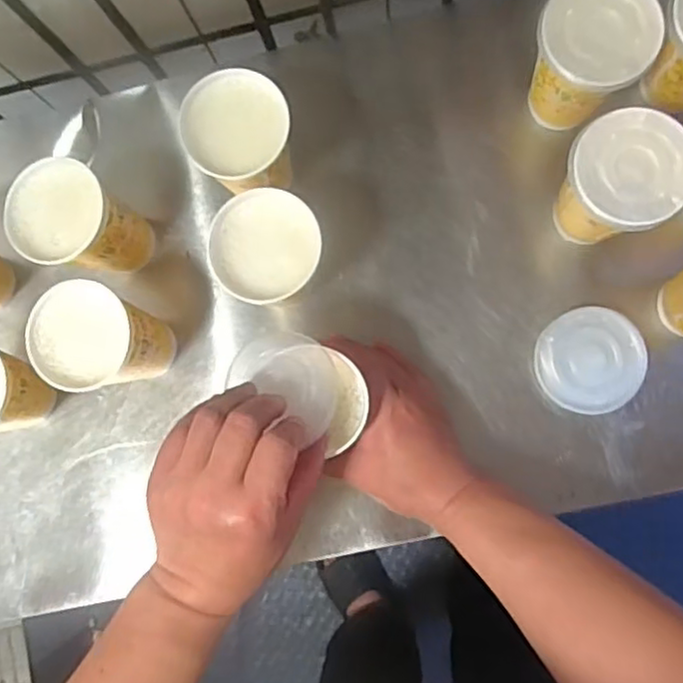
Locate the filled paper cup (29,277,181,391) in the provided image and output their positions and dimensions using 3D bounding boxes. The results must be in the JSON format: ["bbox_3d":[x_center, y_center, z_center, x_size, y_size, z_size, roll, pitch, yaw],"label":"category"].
[{"bbox_3d":[-0.180,0.000,0.507,0.081,0.107,0.074,0,85,6],"label":"filled paper cup"}]

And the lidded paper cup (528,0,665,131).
[{"bbox_3d":[0.176,-0.204,0.481,0.076,0.095,0.073,0,85,6],"label":"lidded paper cup"}]

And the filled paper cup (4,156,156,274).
[{"bbox_3d":[-0.203,-0.090,0.520,0.078,0.107,0.073,0,85,6],"label":"filled paper cup"}]

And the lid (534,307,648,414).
[{"bbox_3d":[0.193,0.015,0.514,0.077,0.018,0.079,0,85,6],"label":"lid"}]

